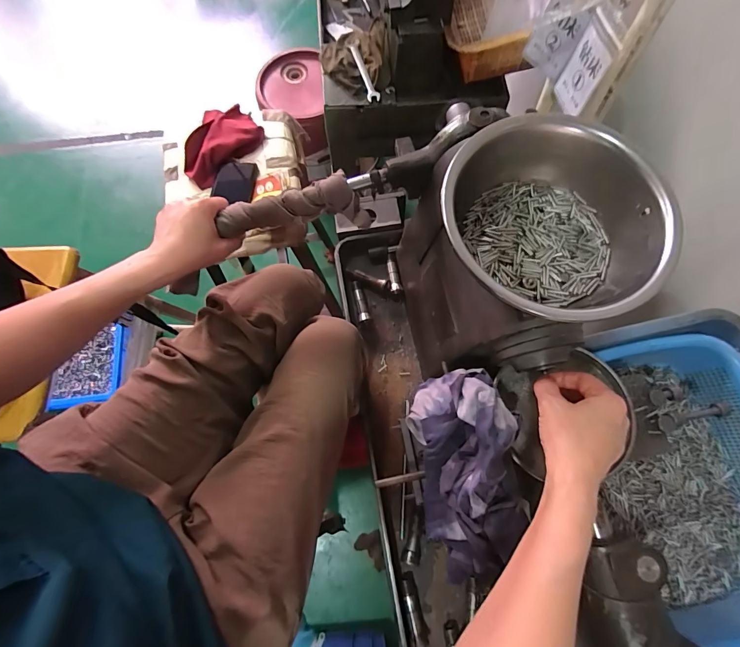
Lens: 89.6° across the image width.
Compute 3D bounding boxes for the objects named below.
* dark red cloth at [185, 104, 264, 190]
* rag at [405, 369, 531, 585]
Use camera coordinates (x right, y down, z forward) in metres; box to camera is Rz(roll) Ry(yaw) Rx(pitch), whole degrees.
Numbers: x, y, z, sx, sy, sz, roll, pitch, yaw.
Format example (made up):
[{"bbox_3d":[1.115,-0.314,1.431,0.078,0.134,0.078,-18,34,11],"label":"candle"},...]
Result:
[{"bbox_3d":[-0.292,-0.347,0.706,0.162,0.033,0.128,-40,76,-11],"label":"dark red cloth"},{"bbox_3d":[0.090,0.131,0.337,0.087,0.054,0.174,-9,72,-2],"label":"rag"}]

